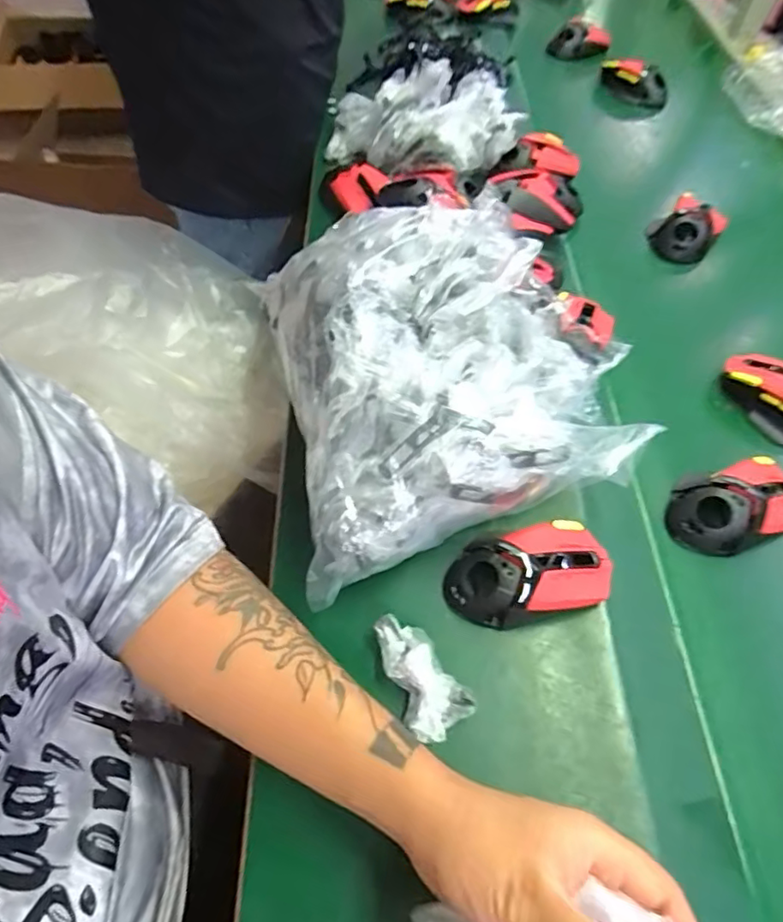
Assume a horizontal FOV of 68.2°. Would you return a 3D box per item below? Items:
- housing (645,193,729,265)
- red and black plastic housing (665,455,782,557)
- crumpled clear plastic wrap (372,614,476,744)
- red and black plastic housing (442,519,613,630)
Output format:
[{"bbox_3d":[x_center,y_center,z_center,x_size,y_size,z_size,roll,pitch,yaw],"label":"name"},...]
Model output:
[{"bbox_3d":[0.353,-0.278,0.692,0.074,0.042,0.080,36,62,17],"label":"housing"},{"bbox_3d":[0.285,0.035,0.475,0.108,0.042,0.063,-12,59,-12],"label":"red and black plastic housing"},{"bbox_3d":[0.015,0.148,0.399,0.045,0.022,0.083,-30,64,-22],"label":"crumpled clear plastic wrap"},{"bbox_3d":[0.103,0.084,0.433,0.124,0.039,0.065,-6,58,-9],"label":"red and black plastic housing"}]

